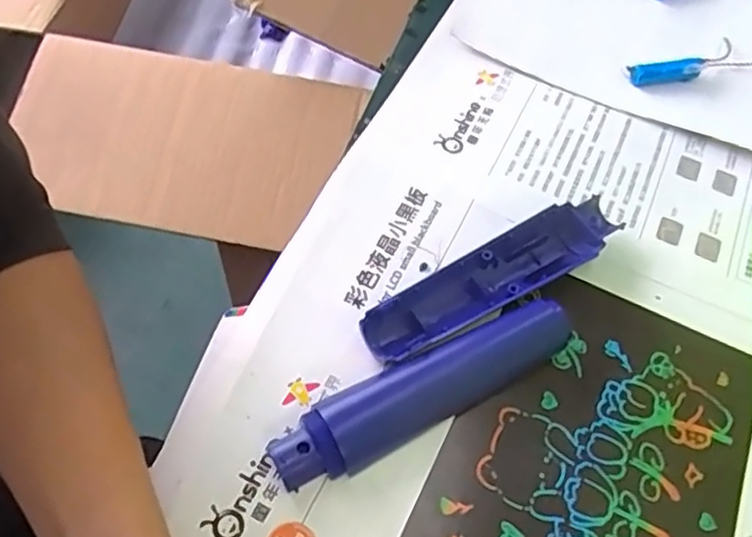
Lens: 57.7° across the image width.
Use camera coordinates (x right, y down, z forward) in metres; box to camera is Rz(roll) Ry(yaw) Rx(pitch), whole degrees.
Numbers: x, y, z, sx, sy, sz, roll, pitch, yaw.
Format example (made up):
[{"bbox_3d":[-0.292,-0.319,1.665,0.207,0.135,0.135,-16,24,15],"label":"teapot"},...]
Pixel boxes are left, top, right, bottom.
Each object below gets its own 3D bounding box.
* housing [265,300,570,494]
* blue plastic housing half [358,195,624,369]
[{"bbox_3d":[0.027,0.061,0.347,0.166,0.022,0.033,-25,63,-17],"label":"housing"},{"bbox_3d":[0.067,0.006,0.382,0.162,0.016,0.033,-28,64,-19],"label":"blue plastic housing half"}]

